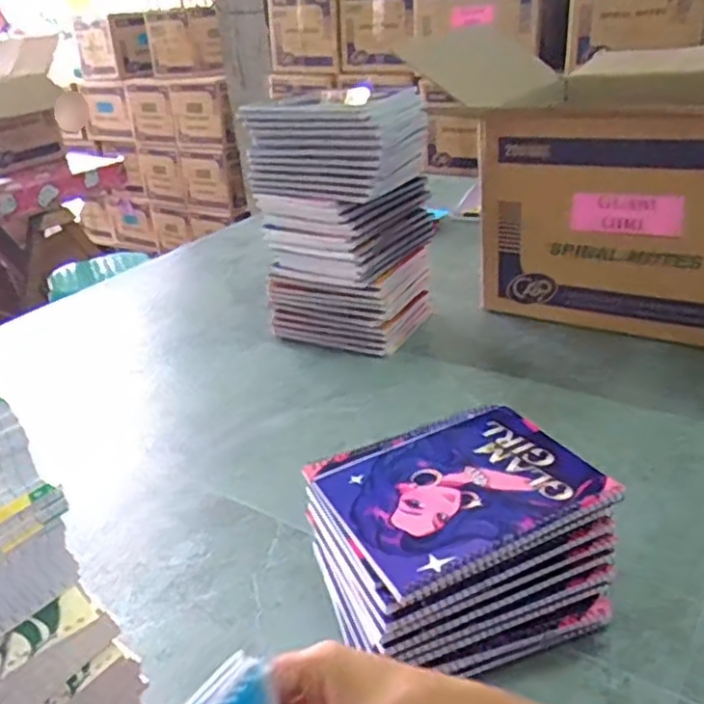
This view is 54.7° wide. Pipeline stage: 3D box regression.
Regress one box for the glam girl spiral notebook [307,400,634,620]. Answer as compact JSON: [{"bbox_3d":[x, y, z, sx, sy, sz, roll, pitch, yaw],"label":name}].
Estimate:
[{"bbox_3d":[0.085,0.108,0.544,0.205,0.013,0.153,-18,31,-21],"label":"glam girl spiral notebook"}]

